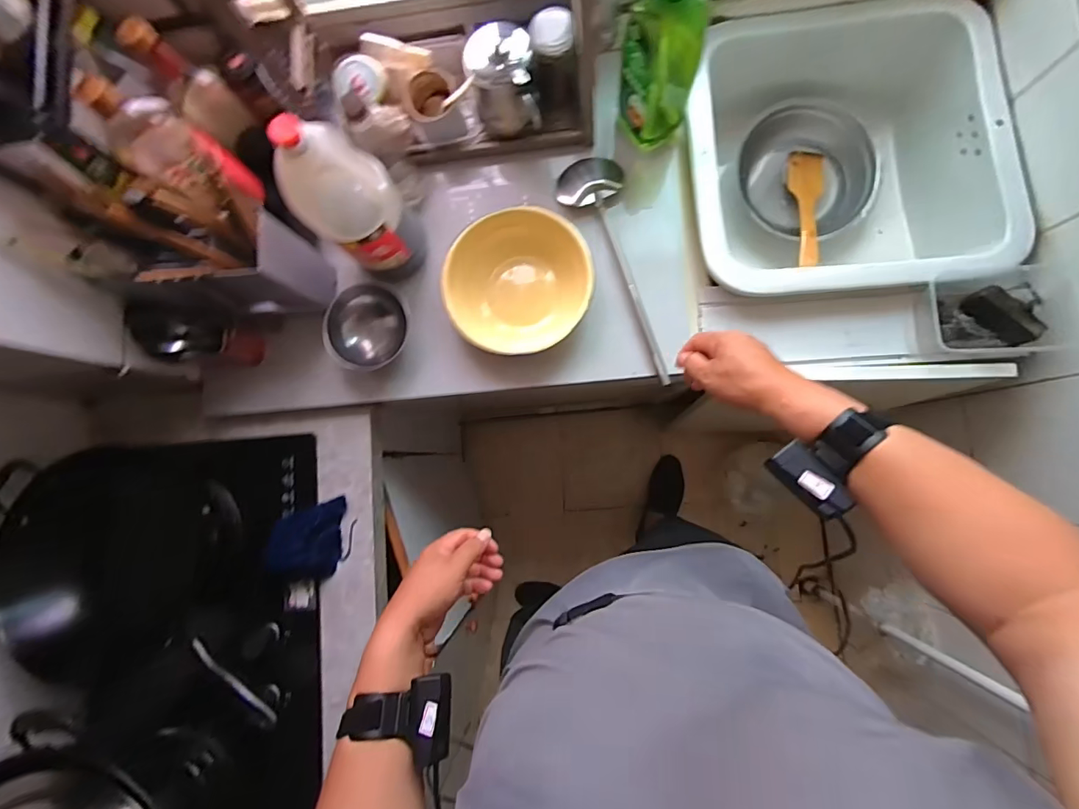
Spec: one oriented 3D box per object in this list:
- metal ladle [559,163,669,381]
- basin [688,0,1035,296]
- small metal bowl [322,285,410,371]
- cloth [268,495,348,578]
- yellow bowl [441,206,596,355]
[{"bbox_3d":[0.124,-0.222,0.769,0.101,0.061,0.403,-16,82,4],"label":"metal ladle"},{"bbox_3d":[0.472,-0.385,0.808,0.457,0.245,0.464,-6,83,5],"label":"basin"},{"bbox_3d":[-0.269,-0.124,0.736,0.115,0.062,0.127,40,89,9],"label":"small metal bowl"},{"bbox_3d":[-0.375,0.217,0.770,0.101,0.058,0.128,2,84,6],"label":"cloth"},{"bbox_3d":[-0.029,-0.181,0.747,0.217,0.107,0.204,-1,83,6],"label":"yellow bowl"}]

